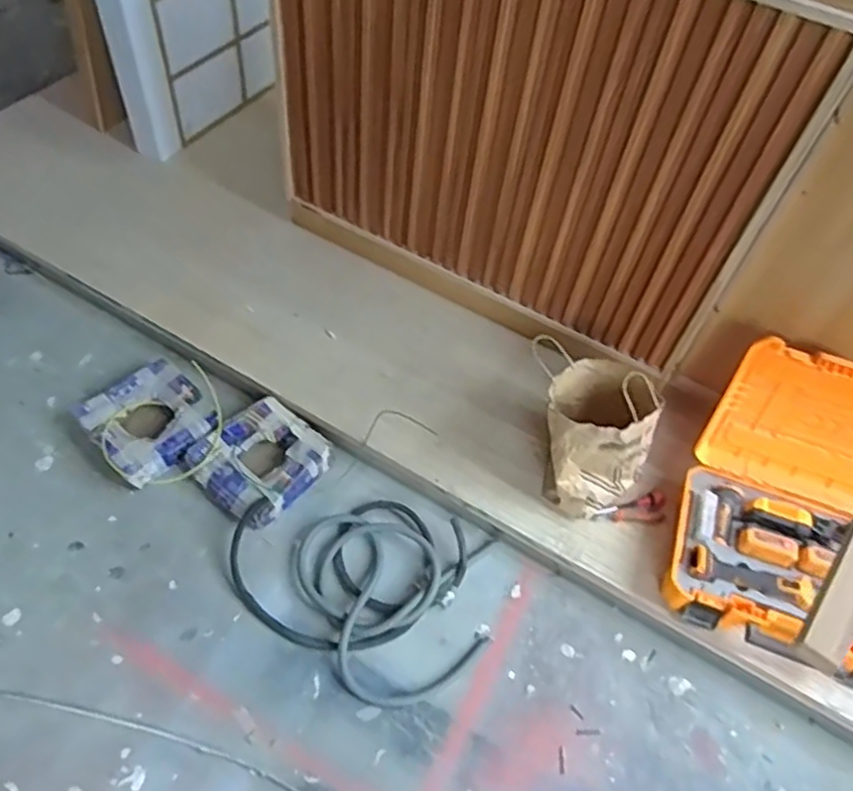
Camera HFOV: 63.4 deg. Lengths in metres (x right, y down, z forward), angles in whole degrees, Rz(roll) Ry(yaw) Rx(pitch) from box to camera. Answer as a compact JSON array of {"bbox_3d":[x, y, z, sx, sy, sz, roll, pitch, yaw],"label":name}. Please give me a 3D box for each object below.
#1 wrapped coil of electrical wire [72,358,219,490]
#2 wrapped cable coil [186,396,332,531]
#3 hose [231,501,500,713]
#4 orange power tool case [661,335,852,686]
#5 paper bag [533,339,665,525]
[{"bbox_3d":[-0.693,0.061,1.727,0.265,0.042,0.290,-39,67,-25],"label":"wrapped coil of electrical wire"},{"bbox_3d":[-0.401,0.150,1.665,0.260,0.039,0.280,37,62,19],"label":"wrapped cable coil"},{"bbox_3d":[-0.152,0.423,1.550,0.599,0.042,0.433,17,57,7],"label":"hose"},{"bbox_3d":[0.841,0.249,1.431,0.530,0.340,0.497,21,58,10],"label":"orange power tool case"},{"bbox_3d":[0.372,0.054,1.565,0.227,0.336,0.323,-2,57,-6],"label":"paper bag"}]

